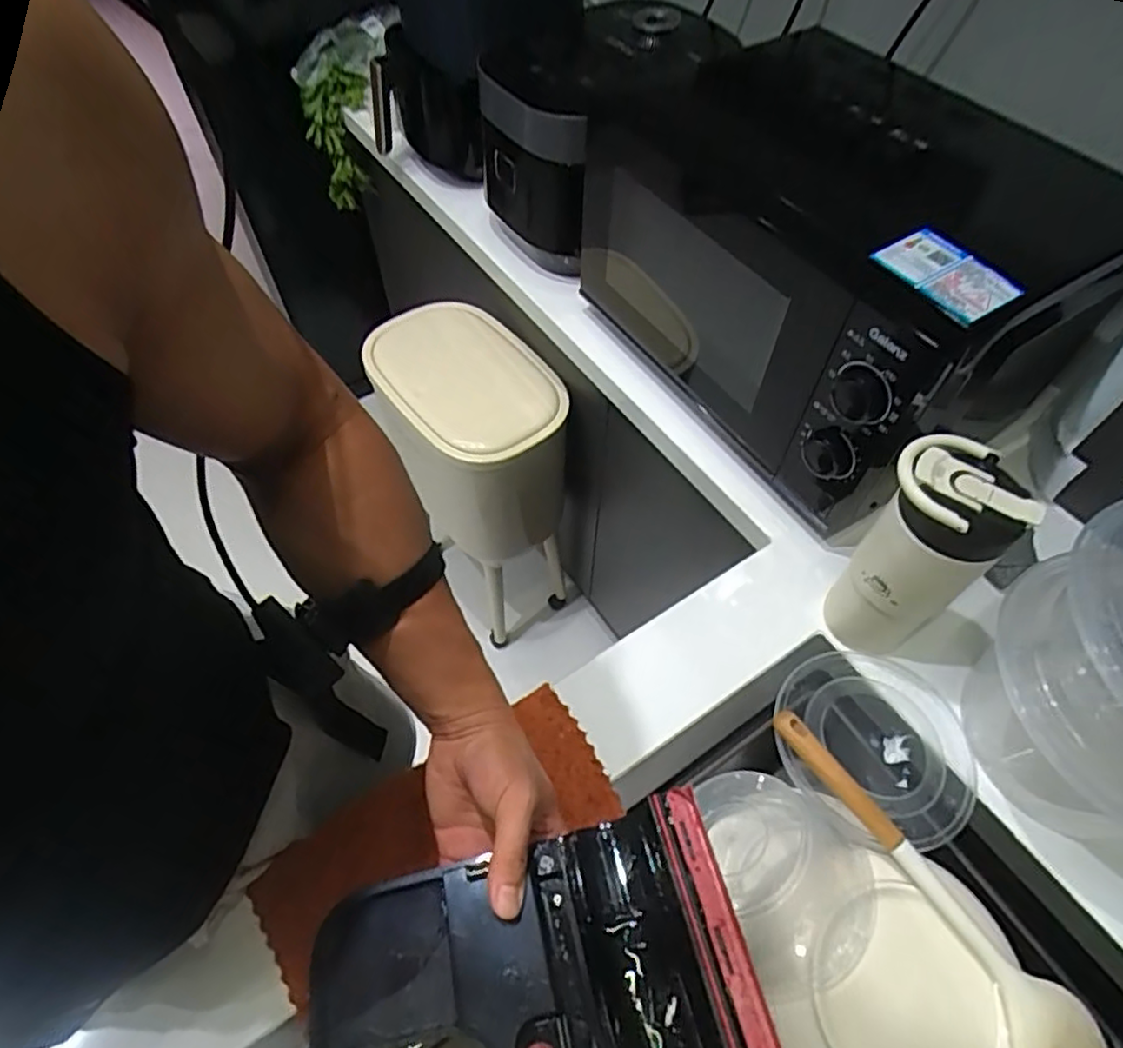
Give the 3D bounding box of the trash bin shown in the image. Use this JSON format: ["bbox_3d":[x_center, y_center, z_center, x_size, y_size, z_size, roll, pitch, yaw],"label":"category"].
[{"bbox_3d":[-0.151,-0.118,1.097,0.237,0.351,0.345,-32,63,-20],"label":"trash bin"}]

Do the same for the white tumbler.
[{"bbox_3d":[0.283,0.031,0.546,0.071,0.208,0.095,-30,62,-19],"label":"white tumbler"}]

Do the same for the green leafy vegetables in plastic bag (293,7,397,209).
[{"bbox_3d":[-0.365,-0.694,1.110,0.121,0.297,0.095,27,32,16],"label":"green leafy vegetables in plastic bag"}]

